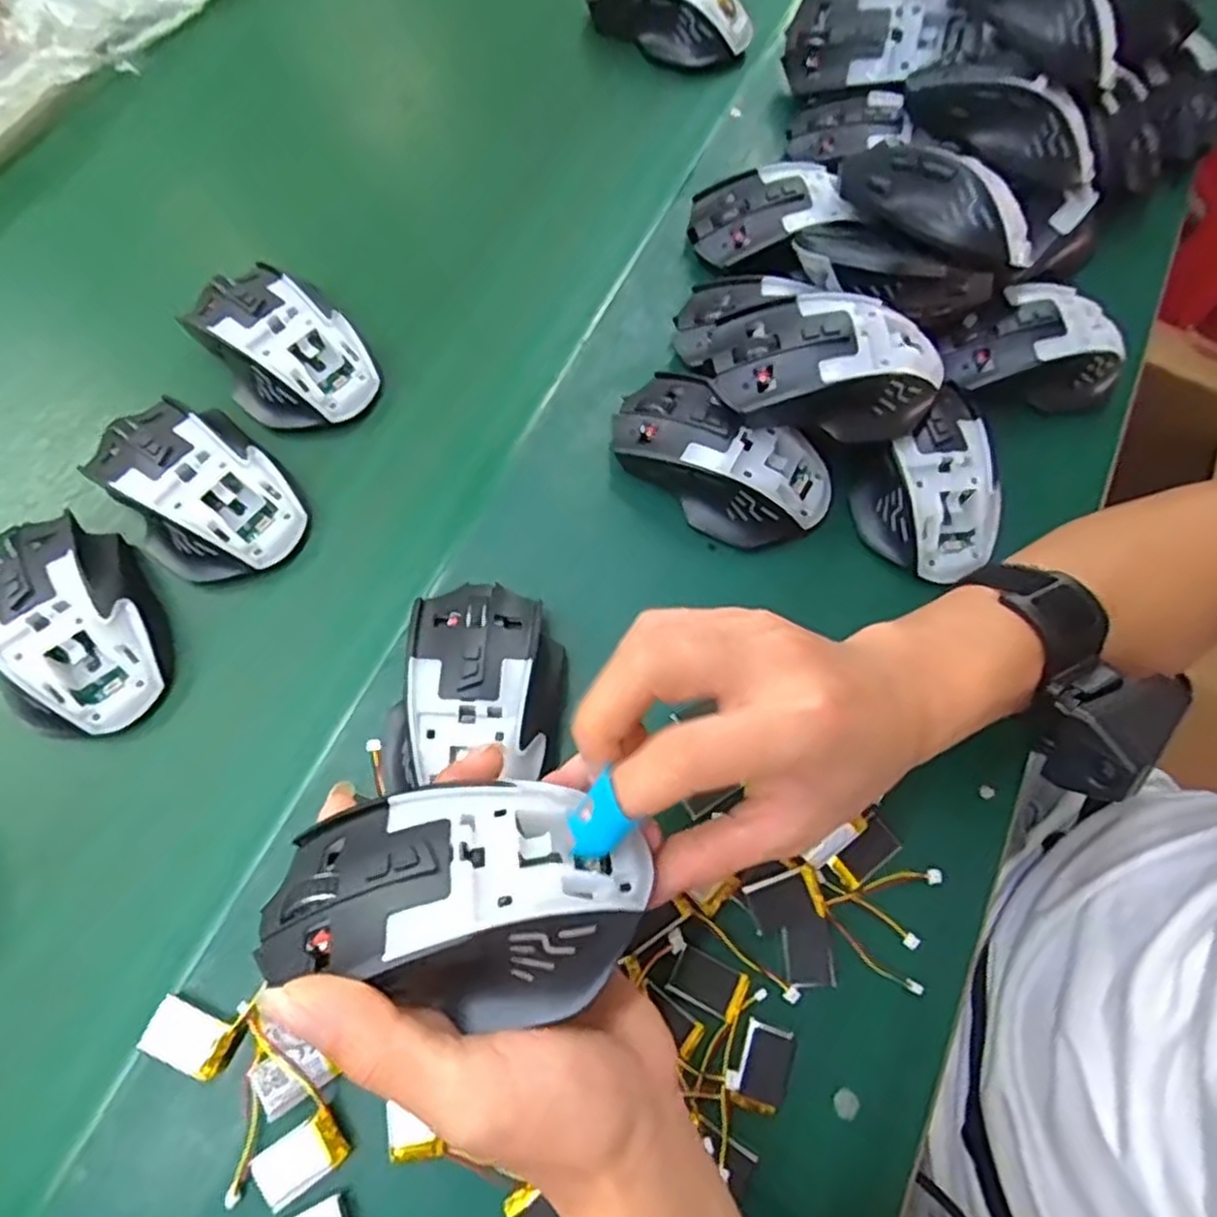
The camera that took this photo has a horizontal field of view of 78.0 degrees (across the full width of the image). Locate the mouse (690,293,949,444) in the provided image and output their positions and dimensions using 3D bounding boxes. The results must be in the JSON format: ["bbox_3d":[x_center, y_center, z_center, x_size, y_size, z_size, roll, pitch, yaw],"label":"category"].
[{"bbox_3d":[0.107,-0.114,0.370,0.113,0.056,0.059,-3,70,-4],"label":"mouse"}]

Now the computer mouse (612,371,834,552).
[{"bbox_3d":[0.058,-0.076,0.387,0.114,0.046,0.063,31,71,8],"label":"computer mouse"}]

